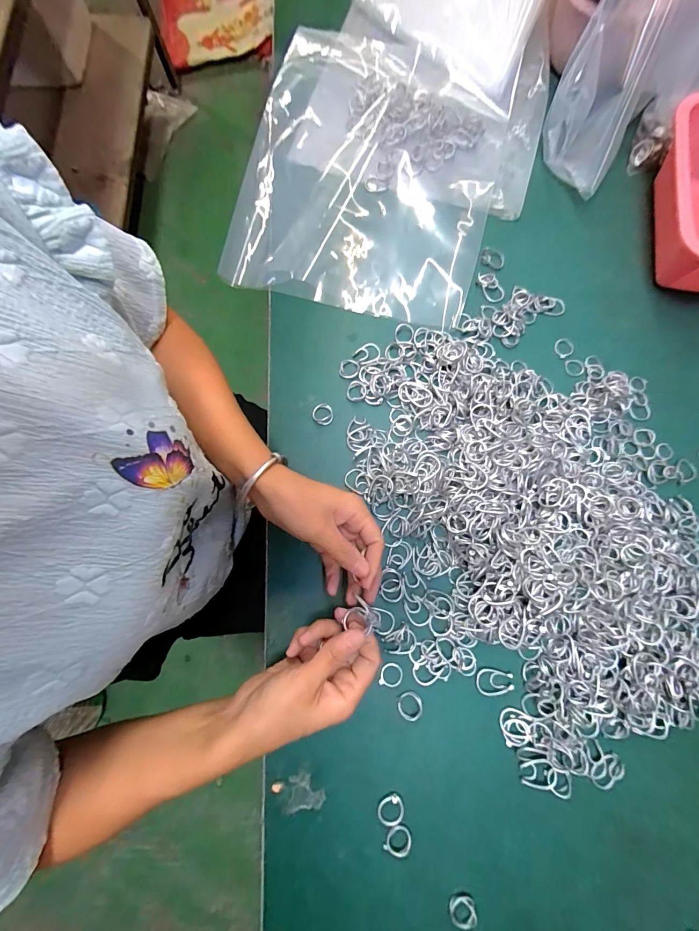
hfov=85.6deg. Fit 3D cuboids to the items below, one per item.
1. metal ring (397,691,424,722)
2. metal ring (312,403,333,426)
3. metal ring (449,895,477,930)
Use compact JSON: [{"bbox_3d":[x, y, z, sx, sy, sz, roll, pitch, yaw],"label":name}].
[{"bbox_3d":[0.056,0.221,0.346,0.022,0.005,0.024,0,77,0],"label":"metal ring"},{"bbox_3d":[-0.029,-0.056,0.413,0.024,0.004,0.022,0,77,0],"label":"metal ring"},{"bbox_3d":[0.094,0.372,0.315,0.021,0.005,0.020,0,77,0],"label":"metal ring"}]

